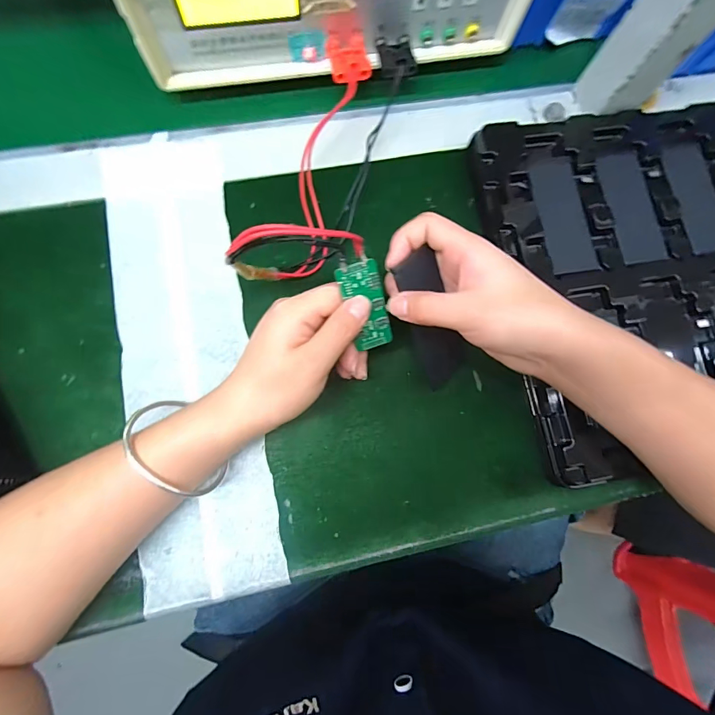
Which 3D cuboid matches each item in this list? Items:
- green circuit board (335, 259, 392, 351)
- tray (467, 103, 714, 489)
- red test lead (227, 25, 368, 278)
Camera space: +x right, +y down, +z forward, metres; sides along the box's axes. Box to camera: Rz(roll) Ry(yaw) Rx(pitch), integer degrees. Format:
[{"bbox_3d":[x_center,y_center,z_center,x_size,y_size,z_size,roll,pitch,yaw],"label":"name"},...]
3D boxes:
[{"bbox_3d":[0.006,-0.031,0.243,0.024,0.004,0.055,-20,117,-8],"label":"green circuit board"},{"bbox_3d":[0.219,-0.060,0.309,0.218,0.028,0.270,-10,81,-7],"label":"tray"},{"bbox_3d":[-0.026,-0.155,0.275,0.079,0.086,0.199,5,79,-4],"label":"red test lead"}]

